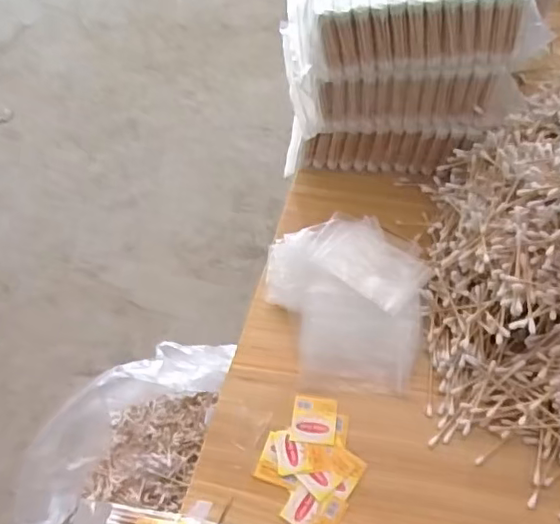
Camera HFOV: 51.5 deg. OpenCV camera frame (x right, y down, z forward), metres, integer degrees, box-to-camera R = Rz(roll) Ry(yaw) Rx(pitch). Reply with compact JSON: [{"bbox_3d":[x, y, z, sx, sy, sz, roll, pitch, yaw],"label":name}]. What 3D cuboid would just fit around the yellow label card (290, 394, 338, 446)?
[{"bbox_3d":[0.029,0.133,0.494,0.037,0.004,0.042,4,51,8],"label":"yellow label card"}]

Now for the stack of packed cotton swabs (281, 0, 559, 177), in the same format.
[{"bbox_3d":[0.126,-0.196,0.606,0.237,0.206,0.117,1,51,6],"label":"stack of packed cotton swabs"}]

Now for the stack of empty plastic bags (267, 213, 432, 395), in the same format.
[{"bbox_3d":[0.059,0.025,0.556,0.148,0.029,0.180,7,52,11],"label":"stack of empty plastic bags"}]

